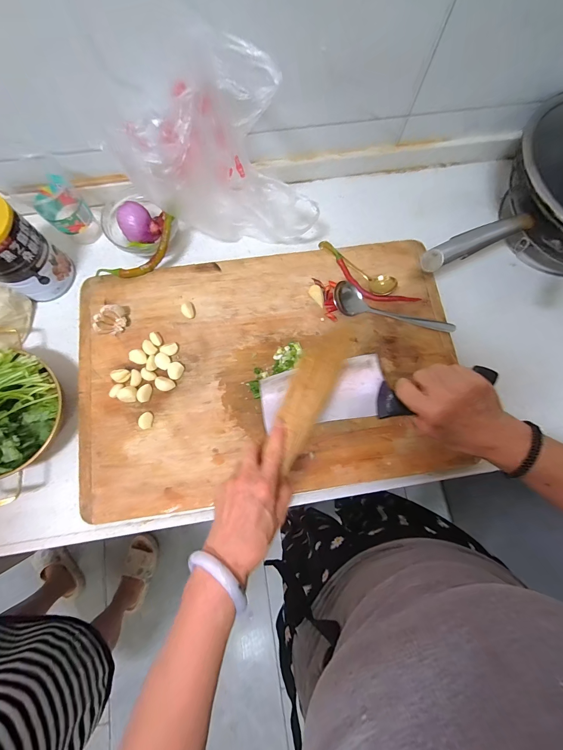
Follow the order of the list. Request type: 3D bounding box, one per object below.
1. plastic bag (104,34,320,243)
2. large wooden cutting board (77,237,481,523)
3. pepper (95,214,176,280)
[{"bbox_3d":[-0.086,-0.306,0.442,0.248,0.208,0.095,1,77,0],"label":"plastic bag"},{"bbox_3d":[-0.022,-0.025,0.487,0.579,0.036,0.411,-7,77,-2],"label":"large wooden cutting board"},{"bbox_3d":[-0.229,-0.200,0.500,0.155,0.032,0.041,-38,80,8],"label":"pepper"}]

